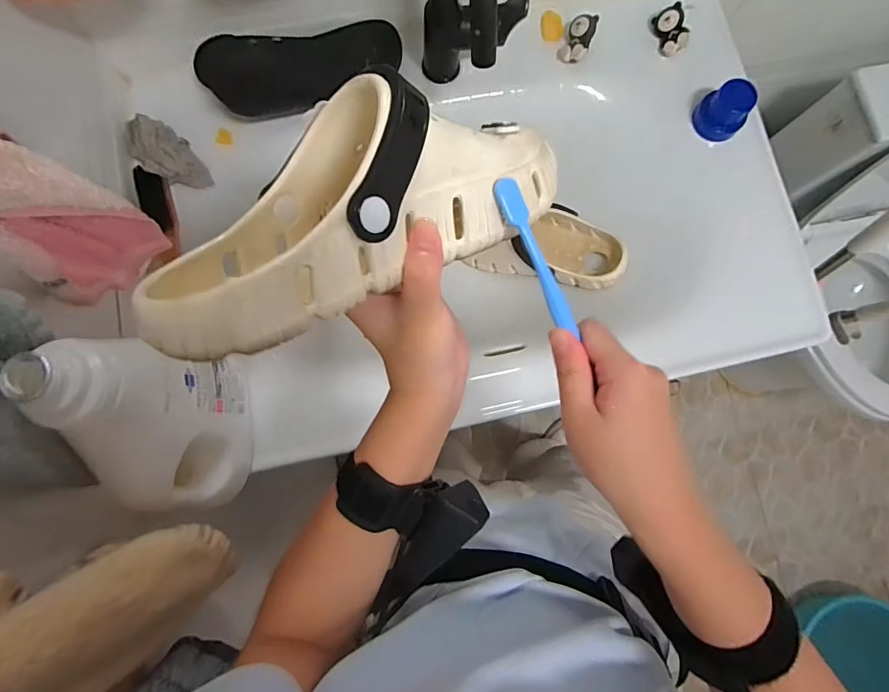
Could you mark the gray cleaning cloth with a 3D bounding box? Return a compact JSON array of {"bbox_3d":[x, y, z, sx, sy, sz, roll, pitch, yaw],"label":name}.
[{"bbox_3d":[-0.329,-0.225,0.527,0.089,0.041,0.054,44,83,4],"label":"gray cleaning cloth"}]

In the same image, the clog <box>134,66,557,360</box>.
[{"bbox_3d":[-0.041,-0.076,0.222,0.218,0.081,0.098,-33,84,-21],"label":"clog"}]

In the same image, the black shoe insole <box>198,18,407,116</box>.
[{"bbox_3d":[-0.173,-0.342,0.549,0.237,0.019,0.088,-12,110,-6],"label":"black shoe insole"}]

